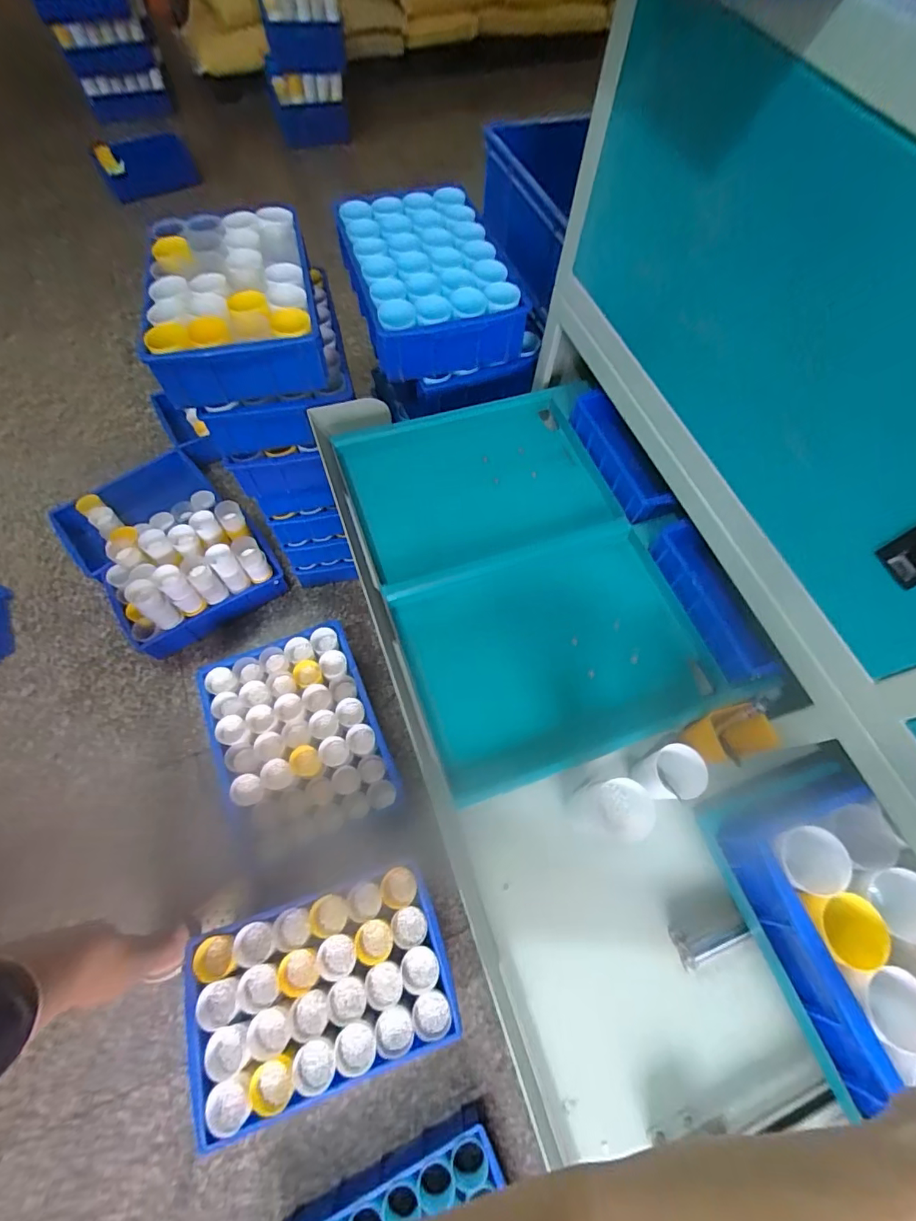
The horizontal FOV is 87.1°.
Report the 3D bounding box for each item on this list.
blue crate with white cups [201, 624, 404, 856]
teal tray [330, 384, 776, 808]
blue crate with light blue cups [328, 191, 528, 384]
[{"bbox_3d":[-0.374,0.299,1.138,0.376,0.141,0.447,-17,66,-11],"label":"blue crate with white cups"},{"bbox_3d":[0.088,-0.074,0.748,0.413,0.047,0.605,-18,66,-11],"label":"teal tray"},{"bbox_3d":[-0.062,-0.642,0.924,0.282,0.113,0.369,-14,67,-6],"label":"blue crate with light blue cups"}]

